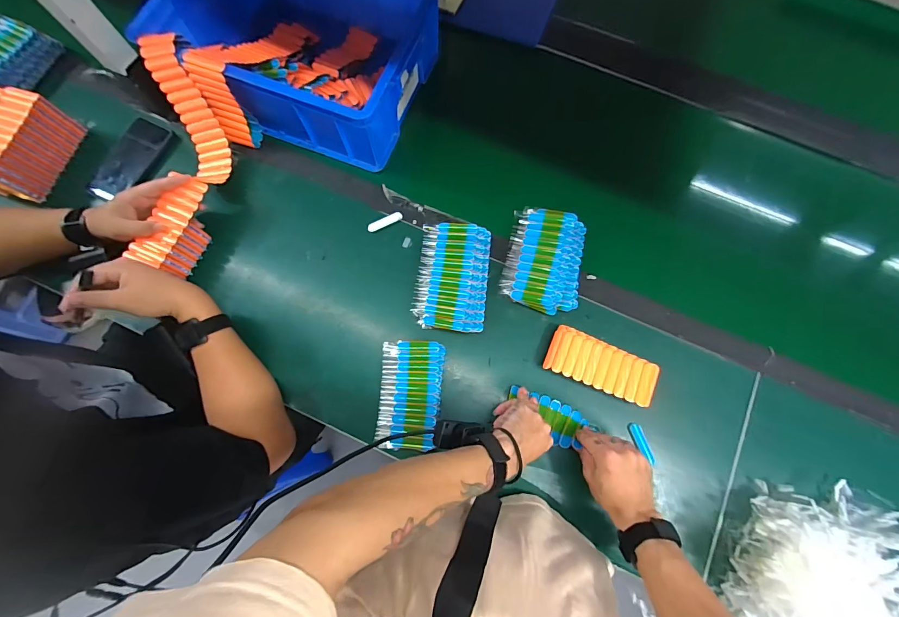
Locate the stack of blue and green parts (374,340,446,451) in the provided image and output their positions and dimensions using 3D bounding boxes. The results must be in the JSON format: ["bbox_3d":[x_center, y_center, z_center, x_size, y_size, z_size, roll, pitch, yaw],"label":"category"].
[{"bbox_3d":[-0.058,0.127,0.565,0.093,0.038,0.156,3,78,0],"label":"stack of blue and green parts"}]

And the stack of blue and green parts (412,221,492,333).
[{"bbox_3d":[0.005,-0.050,0.597,0.109,0.045,0.165,5,78,1],"label":"stack of blue and green parts"}]

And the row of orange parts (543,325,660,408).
[{"bbox_3d":[0.225,0.088,0.568,0.159,0.043,0.069,23,77,5],"label":"row of orange parts"}]

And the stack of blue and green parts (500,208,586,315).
[{"bbox_3d":[0.152,-0.078,0.604,0.118,0.037,0.165,12,78,2],"label":"stack of blue and green parts"}]

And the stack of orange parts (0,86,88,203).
[{"bbox_3d":[-0.731,-0.272,0.630,0.129,0.086,0.161,13,78,2],"label":"stack of orange parts"}]

